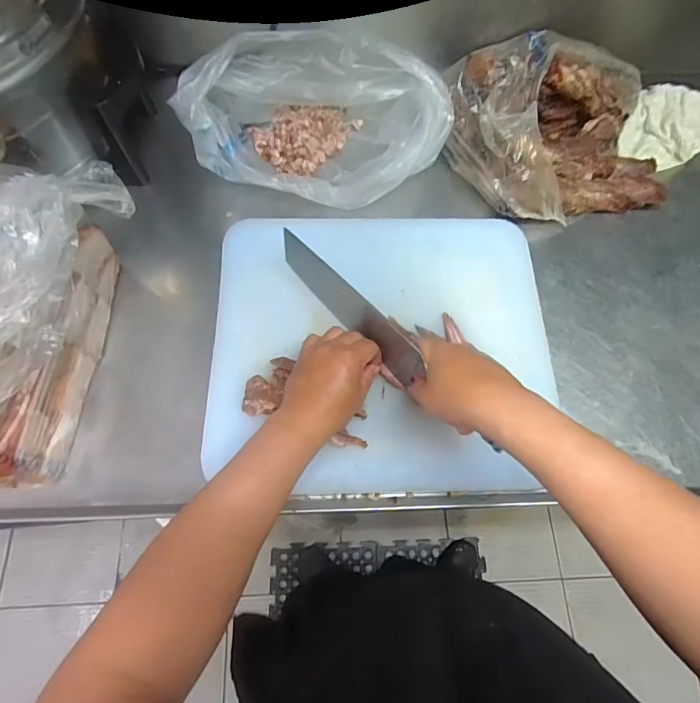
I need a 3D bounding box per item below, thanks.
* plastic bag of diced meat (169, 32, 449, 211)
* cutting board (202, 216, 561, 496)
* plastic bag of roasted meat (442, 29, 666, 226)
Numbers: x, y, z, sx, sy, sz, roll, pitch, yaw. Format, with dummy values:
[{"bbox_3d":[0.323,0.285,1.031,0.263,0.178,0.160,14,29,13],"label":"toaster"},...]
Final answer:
[{"bbox_3d":[-0.033,-0.312,0.590,0.320,0.137,0.180,7,69,1],"label":"plastic bag of diced meat"},{"bbox_3d":[0.037,-0.015,0.527,0.389,0.032,0.348,0,72,-3],"label":"cutting board"},{"bbox_3d":[0.286,-0.293,0.595,0.278,0.141,0.188,-7,69,-4],"label":"plastic bag of roasted meat"}]

